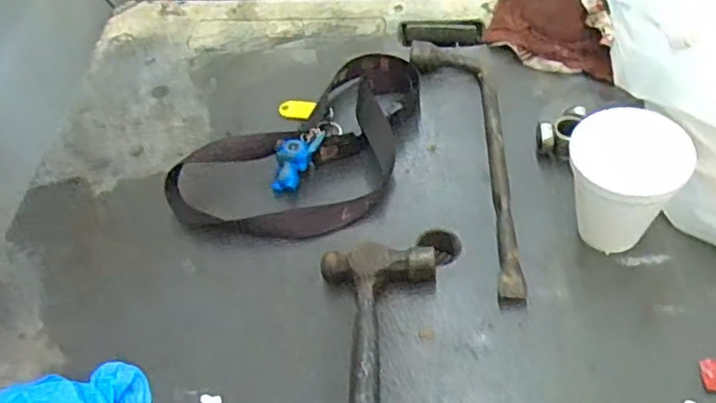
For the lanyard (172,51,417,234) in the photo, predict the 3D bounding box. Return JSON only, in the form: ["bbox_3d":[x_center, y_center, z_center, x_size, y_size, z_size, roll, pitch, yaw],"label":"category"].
[{"bbox_3d":[-0.034,-0.051,0.581,0.263,0.036,0.154,-39,59,-22],"label":"lanyard"}]

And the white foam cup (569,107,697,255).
[{"bbox_3d":[0.191,-0.008,0.475,0.076,0.094,0.073,-3,53,4],"label":"white foam cup"}]

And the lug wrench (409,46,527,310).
[{"bbox_3d":[0.113,-0.044,0.556,0.070,0.022,0.281,-12,53,-3],"label":"lug wrench"}]

